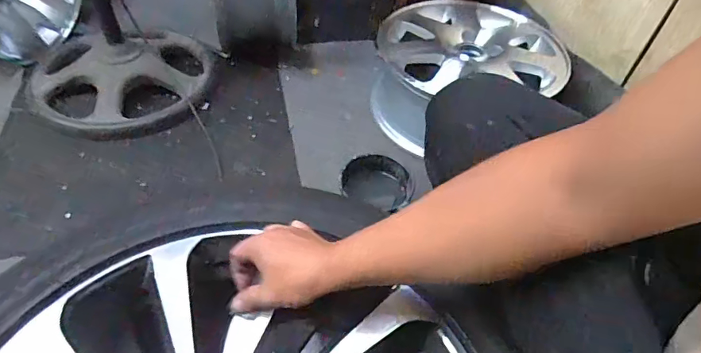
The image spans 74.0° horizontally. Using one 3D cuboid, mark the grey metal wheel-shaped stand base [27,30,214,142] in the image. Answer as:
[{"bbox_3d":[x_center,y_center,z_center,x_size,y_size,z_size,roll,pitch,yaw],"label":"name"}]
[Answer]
[{"bbox_3d":[-0.544,-0.247,1.063,0.417,0.082,0.382,2,48,-4],"label":"grey metal wheel-shaped stand base"}]

